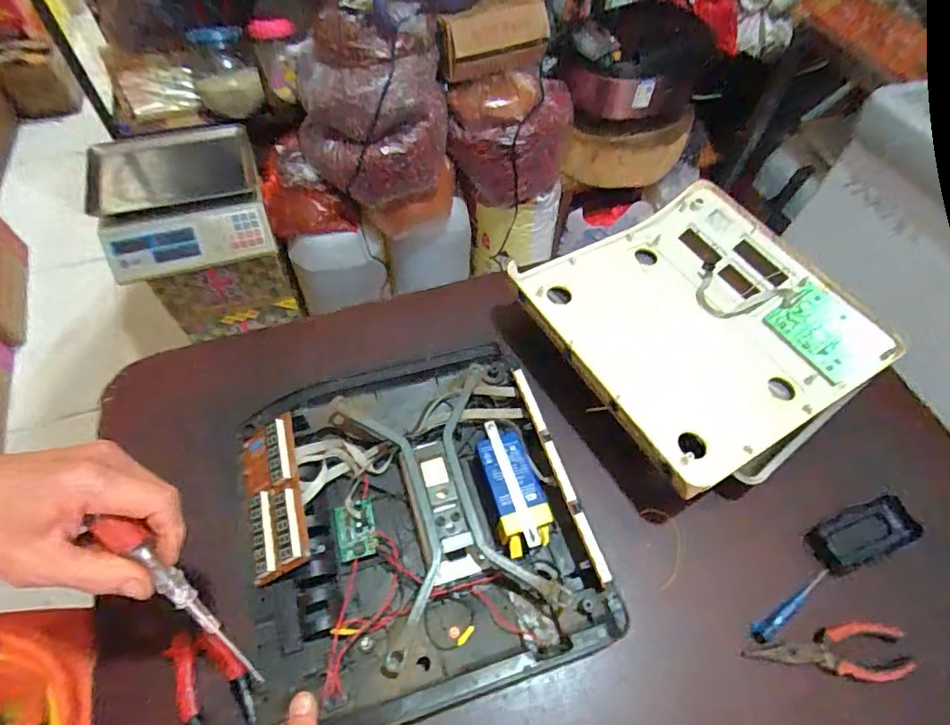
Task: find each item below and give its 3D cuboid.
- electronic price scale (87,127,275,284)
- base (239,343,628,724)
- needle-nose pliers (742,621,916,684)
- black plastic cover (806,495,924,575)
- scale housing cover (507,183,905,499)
[{"bbox_3d":[-0.653,-0.375,1.157,0.329,0.129,0.337,-17,61,-13],"label":"electronic price scale"},{"bbox_3d":[-0.061,0.150,0.511,0.319,0.056,0.318,-13,60,-11],"label":"base"},{"bbox_3d":[0.337,0.274,0.493,0.158,0.009,0.050,3,58,-1],"label":"needle-nose pliers"},{"bbox_3d":[0.419,0.188,0.561,0.118,0.023,0.051,-17,61,-13],"label":"black plastic cover"},{"bbox_3d":[0.273,-0.052,0.641,0.363,0.061,0.344,-26,63,-18],"label":"scale housing cover"}]

